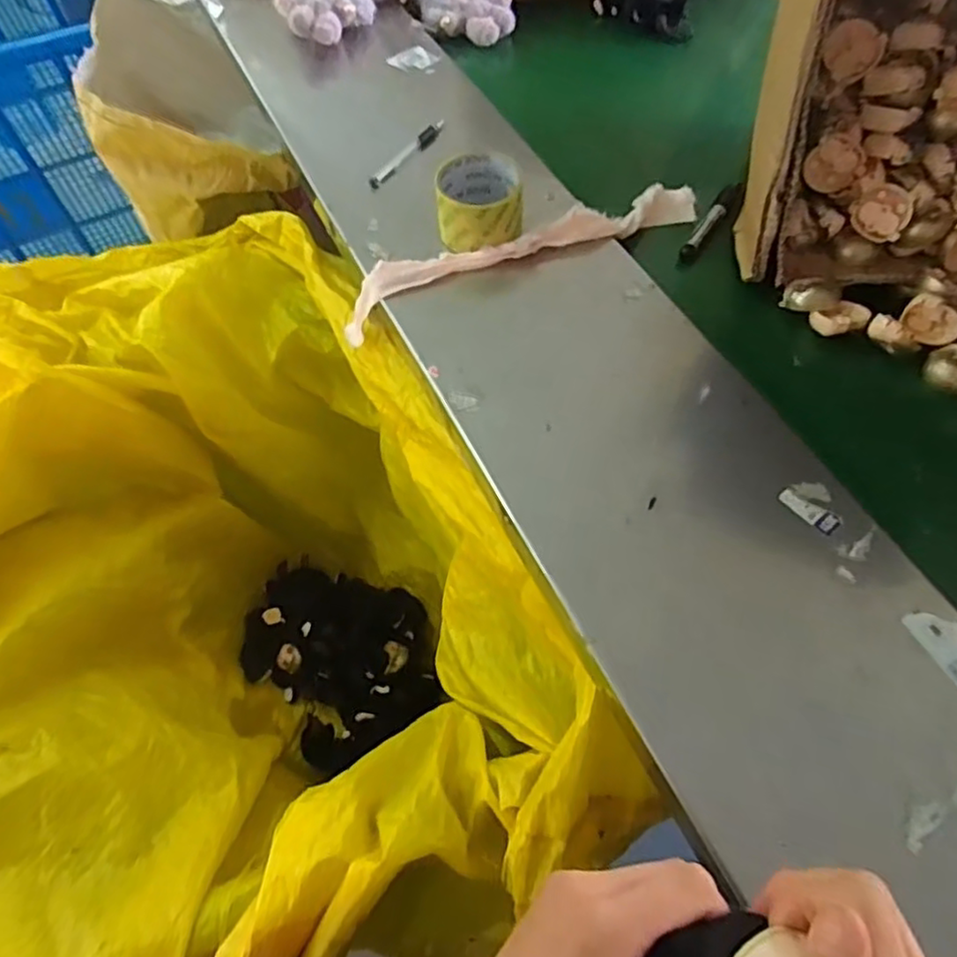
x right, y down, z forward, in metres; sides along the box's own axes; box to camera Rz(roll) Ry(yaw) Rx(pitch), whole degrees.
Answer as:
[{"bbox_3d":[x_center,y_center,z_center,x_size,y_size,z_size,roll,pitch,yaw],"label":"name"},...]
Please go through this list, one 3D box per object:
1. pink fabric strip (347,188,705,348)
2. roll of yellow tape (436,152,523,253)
[{"bbox_3d":[0.051,-0.228,0.685,0.391,0.083,0.054,-20,61,-9],"label":"pink fabric strip"},{"bbox_3d":[0.002,-0.273,0.657,0.081,0.053,0.085,-1,59,2],"label":"roll of yellow tape"}]

